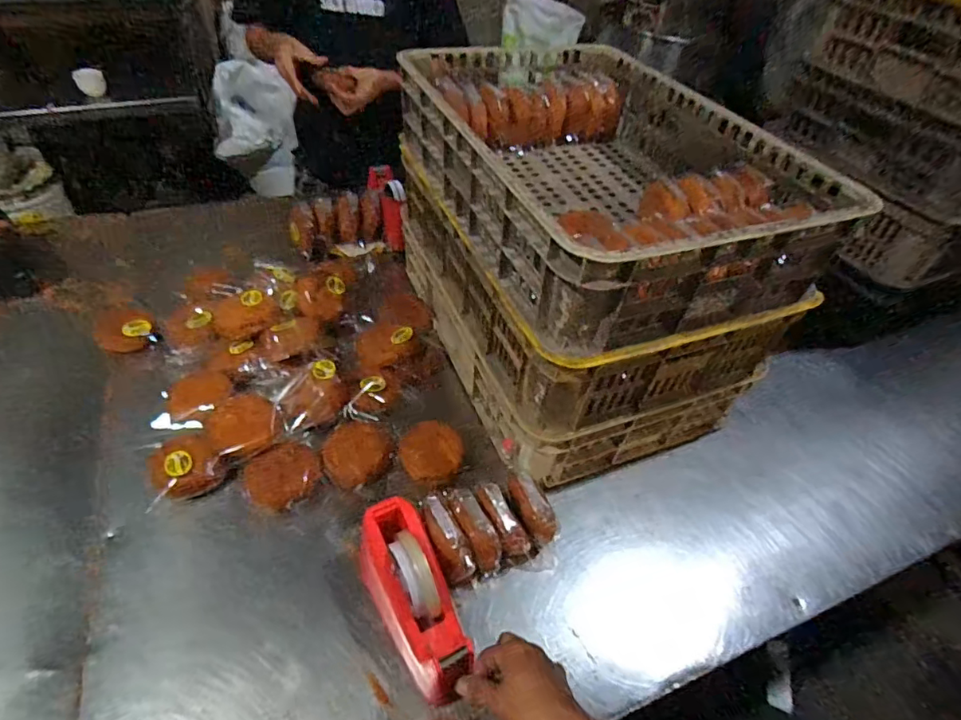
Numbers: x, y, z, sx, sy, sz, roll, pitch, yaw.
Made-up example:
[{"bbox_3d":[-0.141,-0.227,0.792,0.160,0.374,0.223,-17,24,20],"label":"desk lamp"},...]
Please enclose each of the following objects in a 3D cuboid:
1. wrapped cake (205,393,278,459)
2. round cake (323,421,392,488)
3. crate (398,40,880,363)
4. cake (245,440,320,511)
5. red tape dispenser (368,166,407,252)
[{"bbox_3d":[-0.336,0.087,0.717,0.088,0.026,0.105,-29,57,-28],"label":"wrapped cake"},{"bbox_3d":[-0.177,0.132,0.738,0.092,0.020,0.096,3,48,-3],"label":"round cake"},{"bbox_3d":[0.156,-0.284,0.737,0.411,0.147,0.599,-14,51,-18],"label":"crate"},{"bbox_3d":[-0.267,0.155,0.692,0.093,0.014,0.081,-25,71,-21],"label":"cake"},{"bbox_3d":[-0.207,-0.348,1.136,0.062,0.125,0.212,-13,47,-16],"label":"red tape dispenser"}]

